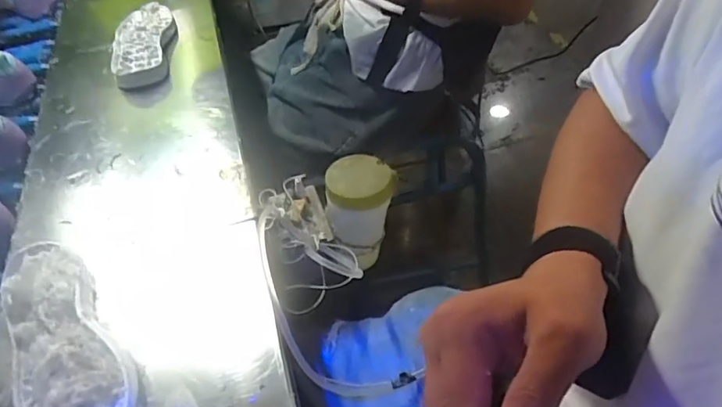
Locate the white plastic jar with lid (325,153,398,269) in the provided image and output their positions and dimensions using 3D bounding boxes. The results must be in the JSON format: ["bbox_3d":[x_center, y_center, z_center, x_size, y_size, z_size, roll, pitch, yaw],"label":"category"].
[{"bbox_3d":[-0.002,0.007,0.616,0.073,0.112,0.075,0,53,-1],"label":"white plastic jar with lid"}]

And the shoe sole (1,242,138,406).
[{"bbox_3d":[-0.245,0.106,0.415,0.080,0.036,0.203,-30,59,-21],"label":"shoe sole"}]

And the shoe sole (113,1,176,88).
[{"bbox_3d":[-0.313,-0.233,0.746,0.078,0.022,0.200,-6,53,-6],"label":"shoe sole"}]

